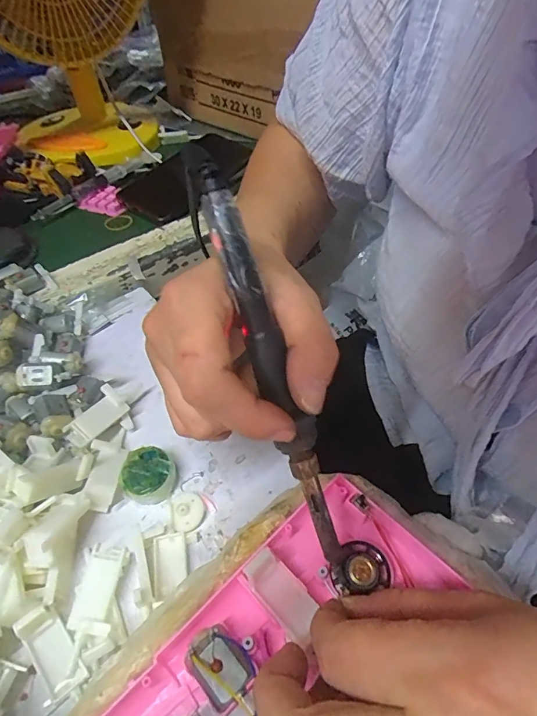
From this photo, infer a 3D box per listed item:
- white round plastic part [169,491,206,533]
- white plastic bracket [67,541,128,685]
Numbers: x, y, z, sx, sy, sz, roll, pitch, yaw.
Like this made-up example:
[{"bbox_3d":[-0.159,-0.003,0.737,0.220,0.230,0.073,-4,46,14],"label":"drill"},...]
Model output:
[{"bbox_3d":[-0.050,0.093,0.258,0.021,0.006,0.024,-14,50,-10],"label":"white round plastic part"},{"bbox_3d":[-0.090,0.130,0.222,0.022,0.018,0.058,0,49,1],"label":"white plastic bracket"}]

